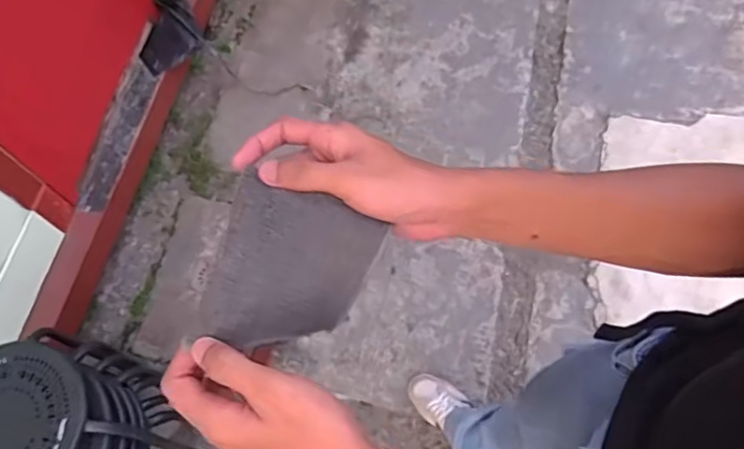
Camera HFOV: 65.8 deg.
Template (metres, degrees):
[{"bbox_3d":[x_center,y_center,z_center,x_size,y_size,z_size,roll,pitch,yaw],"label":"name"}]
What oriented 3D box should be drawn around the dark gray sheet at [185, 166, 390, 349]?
[{"bbox_3d":[-0.058,0.033,0.411,0.102,0.031,0.110,20,95,-19],"label":"dark gray sheet"}]

